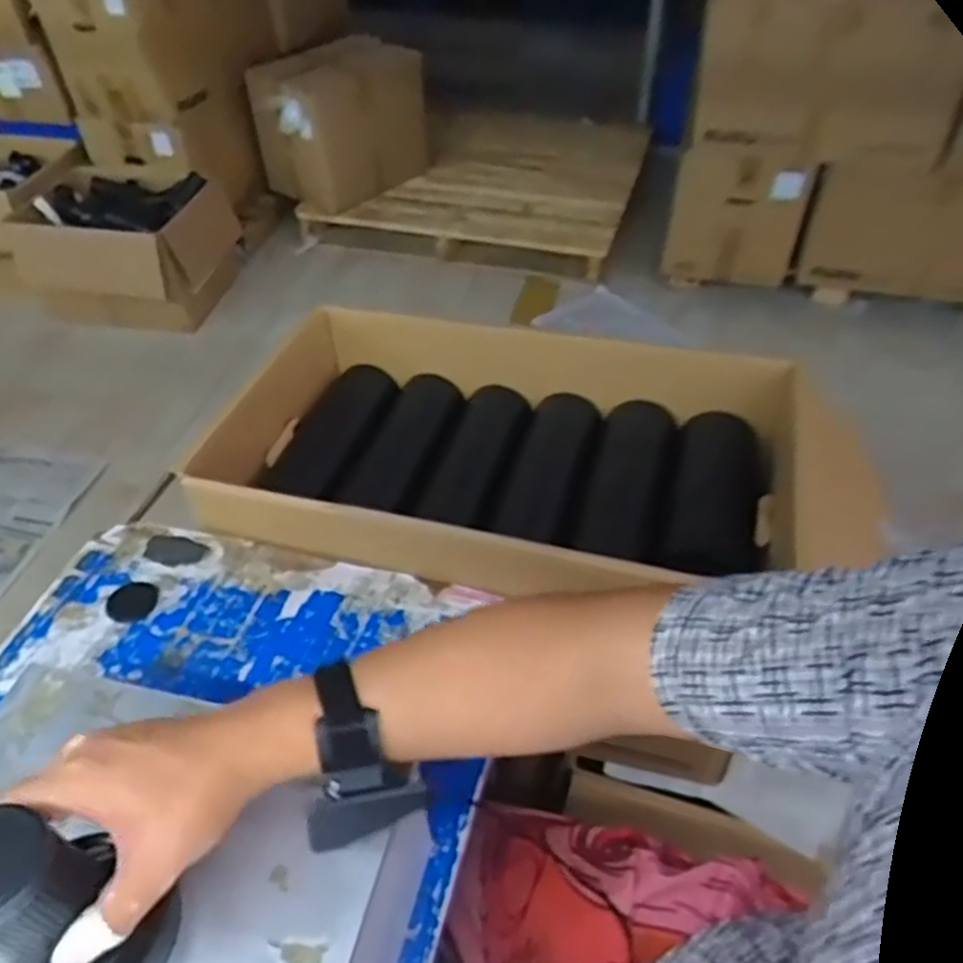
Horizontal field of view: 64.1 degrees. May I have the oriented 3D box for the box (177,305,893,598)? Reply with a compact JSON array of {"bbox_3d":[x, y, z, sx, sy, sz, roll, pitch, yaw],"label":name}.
[{"bbox_3d":[0.030,0.041,0.991,0.685,0.327,0.394,10,47,11],"label":"box"}]

